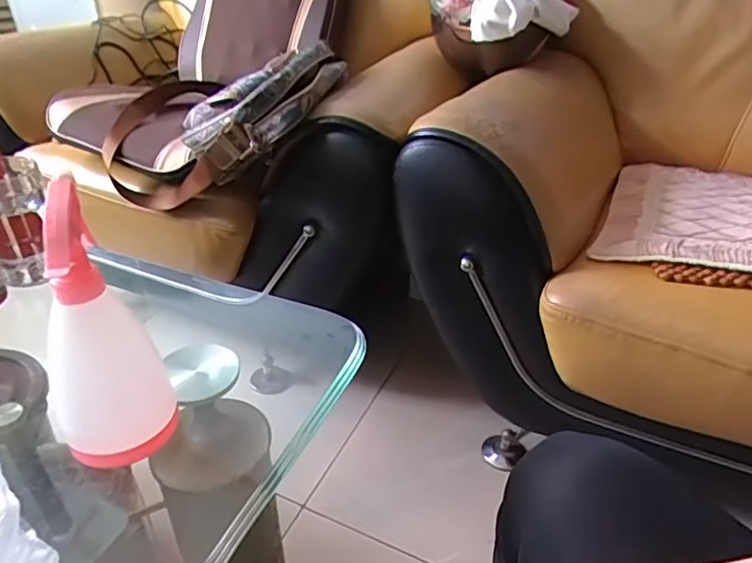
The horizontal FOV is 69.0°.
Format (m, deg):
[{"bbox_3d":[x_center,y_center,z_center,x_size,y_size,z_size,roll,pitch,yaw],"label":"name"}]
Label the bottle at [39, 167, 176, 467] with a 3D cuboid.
[{"bbox_3d":[-0.200,0.038,0.390,0.075,0.195,0.068,-16,36,-24],"label":"bottle"}]

